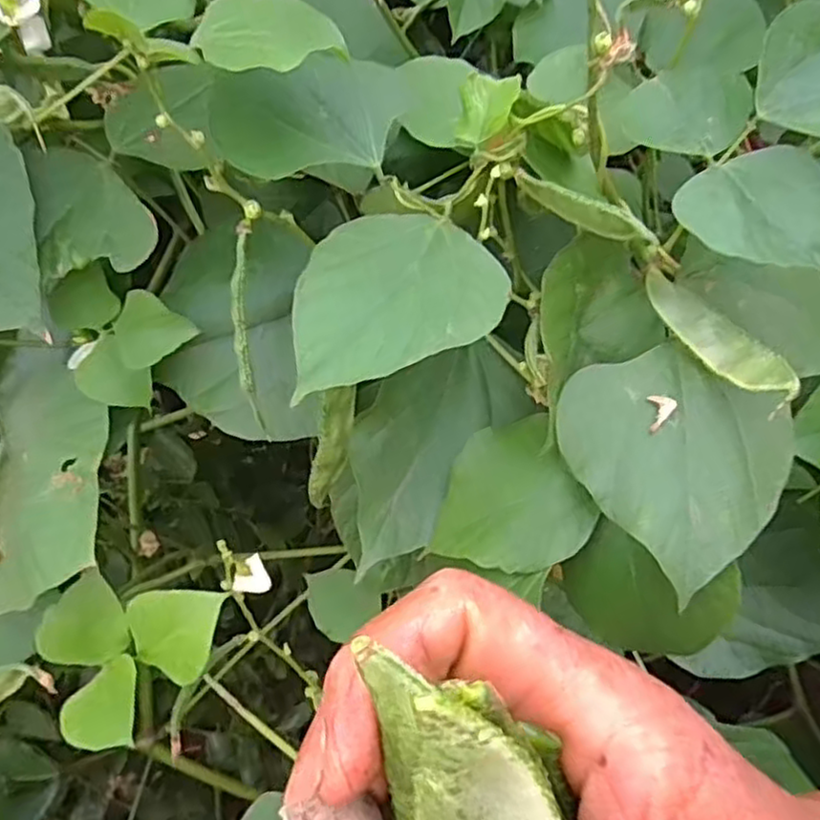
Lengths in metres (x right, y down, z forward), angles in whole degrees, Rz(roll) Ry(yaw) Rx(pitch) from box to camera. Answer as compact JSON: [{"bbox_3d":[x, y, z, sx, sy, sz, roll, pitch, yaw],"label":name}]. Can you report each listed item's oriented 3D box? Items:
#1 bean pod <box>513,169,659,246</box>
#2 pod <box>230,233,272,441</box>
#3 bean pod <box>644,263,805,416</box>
[{"bbox_3d":[0.051,-0.061,0.212,0.004,0.009,0.051,-34,57,-28],"label":"bean pod"},{"bbox_3d":[-0.051,-0.022,0.223,0.007,0.063,0.004,-5,7,-6],"label":"pod"},{"bbox_3d":[0.100,-0.024,0.231,0.014,0.011,0.066,-17,50,-16],"label":"bean pod"}]

